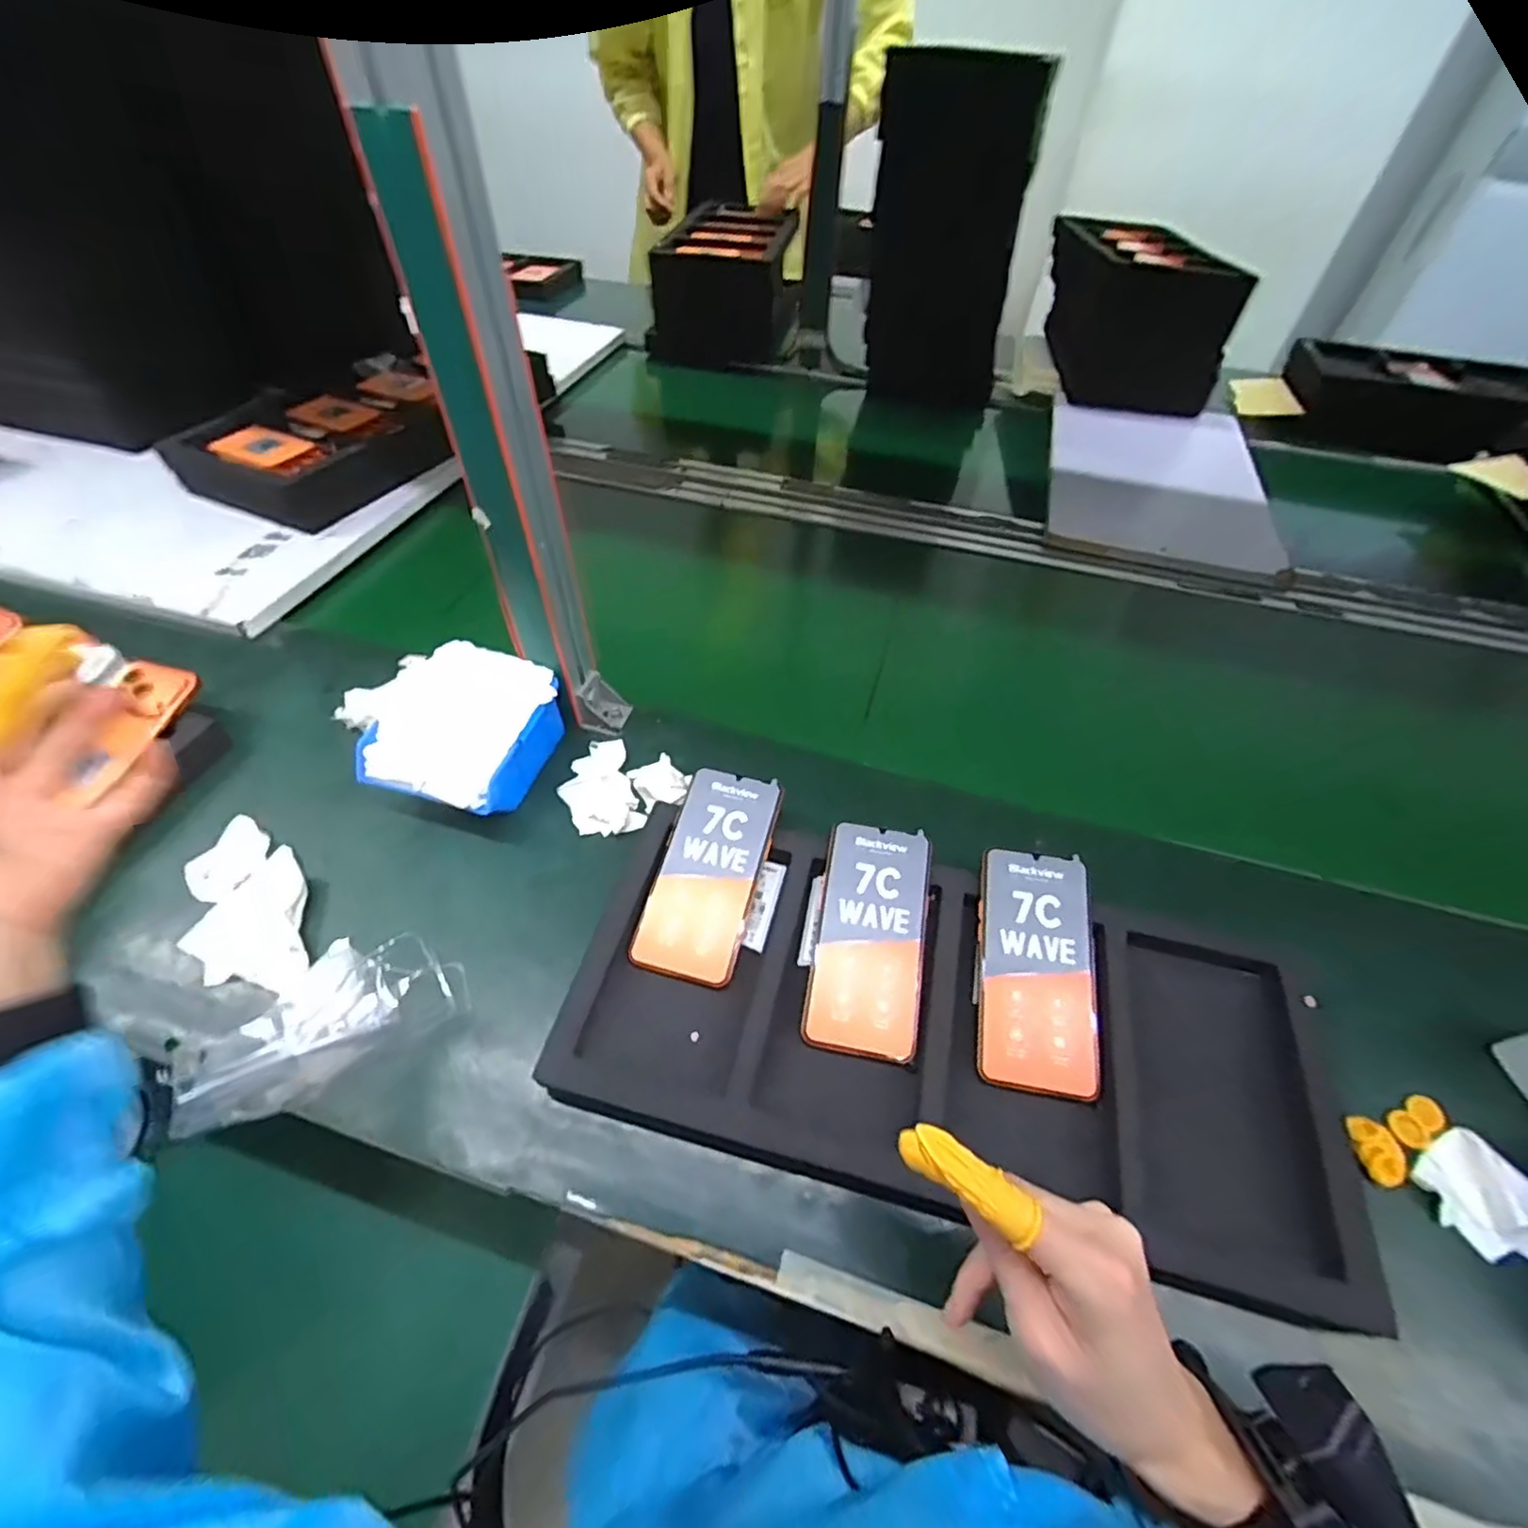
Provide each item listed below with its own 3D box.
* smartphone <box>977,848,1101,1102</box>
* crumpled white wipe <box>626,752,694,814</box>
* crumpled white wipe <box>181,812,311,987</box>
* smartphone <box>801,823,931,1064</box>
[{"bbox_3d":[0.191,0.140,0.456,0.076,0.008,0.160,6,64,11],"label":"smartphone"},{"bbox_3d":[-0.088,0.016,0.563,0.041,0.027,0.058,-22,55,-20],"label":"crumpled white wipe"},{"bbox_3d":[-0.400,0.106,0.502,0.076,0.017,0.158,-23,55,-21],"label":"crumpled white wipe"},{"bbox_3d":[0.077,0.123,0.472,0.077,0.016,0.159,9,65,4],"label":"smartphone"}]

